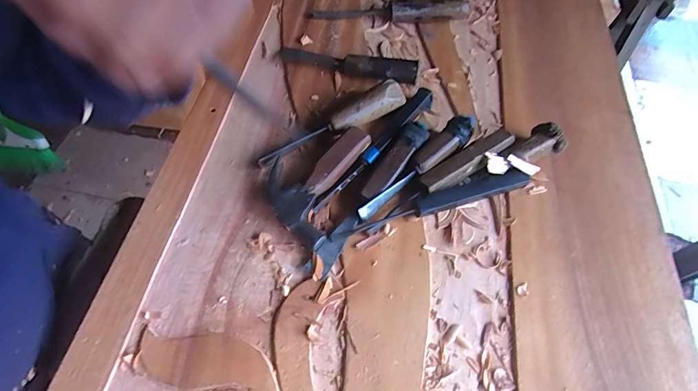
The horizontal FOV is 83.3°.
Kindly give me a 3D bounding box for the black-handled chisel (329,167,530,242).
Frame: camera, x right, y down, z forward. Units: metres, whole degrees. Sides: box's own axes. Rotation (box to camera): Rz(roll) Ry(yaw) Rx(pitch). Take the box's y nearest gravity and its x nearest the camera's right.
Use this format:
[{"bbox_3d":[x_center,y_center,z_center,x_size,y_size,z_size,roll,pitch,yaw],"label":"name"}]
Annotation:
[{"bbox_3d":[0.095,0.007,0.446,0.242,0.024,0.029,-17,62,-13],"label":"black-handled chisel"}]

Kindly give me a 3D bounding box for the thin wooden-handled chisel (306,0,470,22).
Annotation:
[{"bbox_3d":[0.063,-0.289,0.611,0.247,0.040,0.023,1,59,-3],"label":"thin wooden-handled chisel"}]

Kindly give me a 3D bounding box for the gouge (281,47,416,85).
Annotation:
[{"bbox_3d":[-0.006,-0.184,0.543,0.199,0.036,0.031,18,60,7],"label":"gouge"}]

